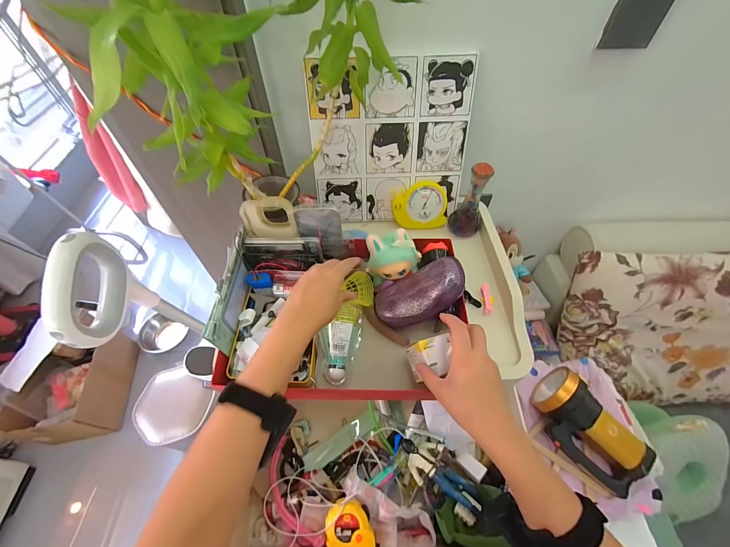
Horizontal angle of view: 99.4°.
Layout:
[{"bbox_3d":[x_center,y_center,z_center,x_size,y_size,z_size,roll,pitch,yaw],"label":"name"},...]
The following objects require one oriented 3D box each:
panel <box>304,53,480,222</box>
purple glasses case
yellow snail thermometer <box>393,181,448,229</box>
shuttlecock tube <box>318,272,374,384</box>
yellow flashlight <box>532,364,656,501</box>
[{"bbox_3d":[0.047,-0.239,0.593,0.285,0.286,0.008,-2,34,0],"label":"panel"},{"bbox_3d":[0.089,0.038,0.483,0.146,0.060,0.070,-33,49,29],"label":"purple glasses case"},{"bbox_3d":[0.115,-0.140,0.648,0.108,0.096,0.014,-4,31,1],"label":"yellow snail thermometer"},{"bbox_3d":[-0.030,0.079,0.490,0.052,0.053,0.177,13,58,10],"label":"shuttlecock tube"},{"bbox_3d":[0.409,0.282,0.564,0.111,0.080,0.197,-33,60,-21],"label":"yellow flashlight"}]

